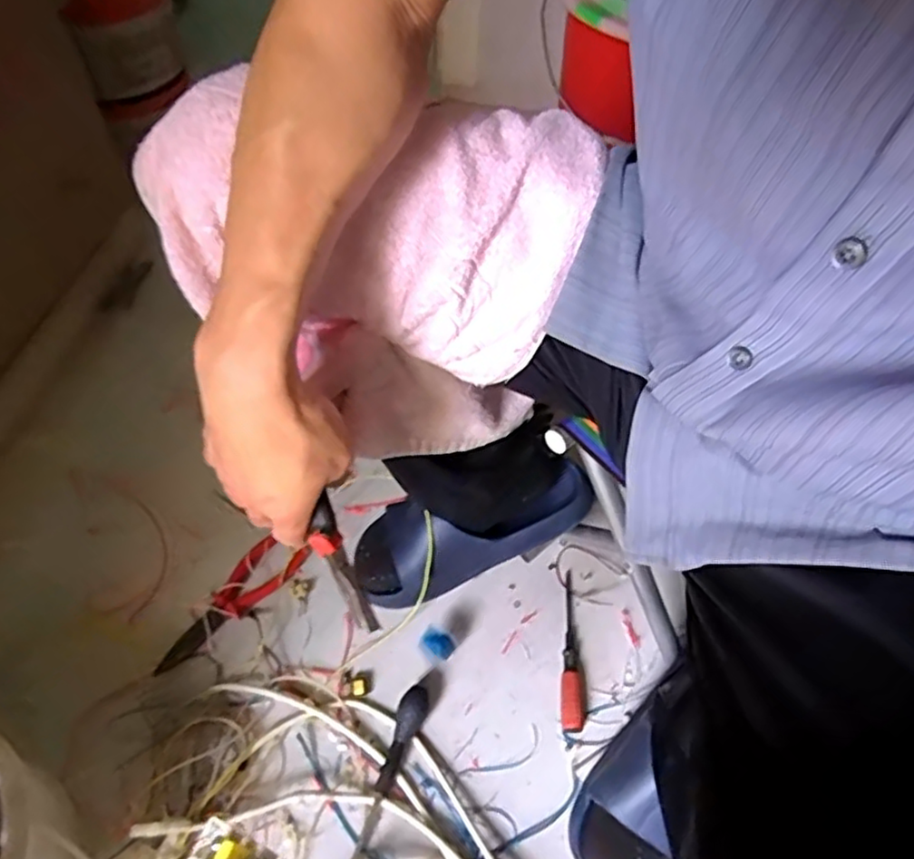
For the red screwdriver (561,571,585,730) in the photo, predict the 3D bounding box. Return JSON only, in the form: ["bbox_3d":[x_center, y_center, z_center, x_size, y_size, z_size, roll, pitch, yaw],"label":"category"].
[{"bbox_3d":[0.121,0.228,0.692,0.025,0.025,0.166,5,56,0],"label":"red screwdriver"}]

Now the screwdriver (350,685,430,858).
[{"bbox_3d":[-0.067,0.323,0.613,0.027,0.022,0.162,21,57,10],"label":"screwdriver"}]

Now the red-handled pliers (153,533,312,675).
[{"bbox_3d":[-0.251,0.186,0.723,0.055,0.011,0.187,39,62,20],"label":"red-handled pliers"}]

